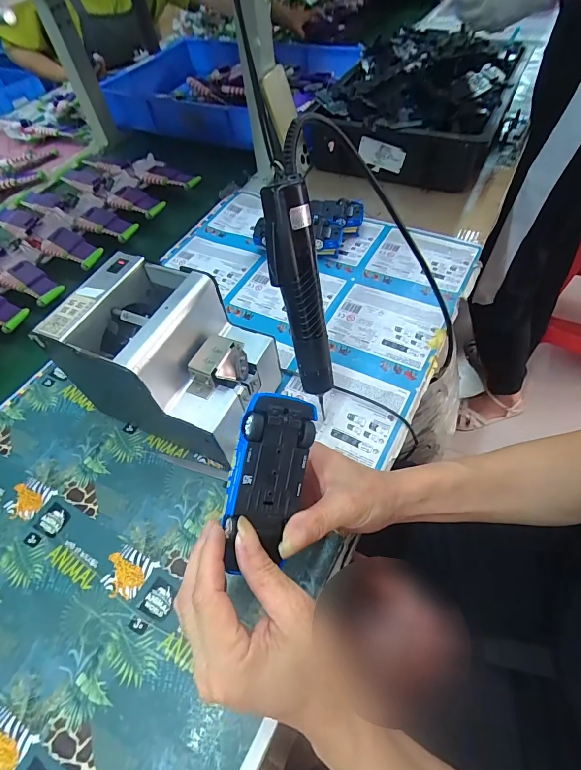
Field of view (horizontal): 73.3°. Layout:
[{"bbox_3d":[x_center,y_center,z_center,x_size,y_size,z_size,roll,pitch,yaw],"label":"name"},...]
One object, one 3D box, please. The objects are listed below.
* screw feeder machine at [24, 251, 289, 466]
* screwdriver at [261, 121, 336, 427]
[{"bbox_3d":[-0.121,-0.024,0.412,0.175,0.147,0.124,19,59,17],"label":"screw feeder machine"},{"bbox_3d":[0.008,-0.085,0.356,0.041,0.243,0.031,-14,29,-4],"label":"screwdriver"}]

